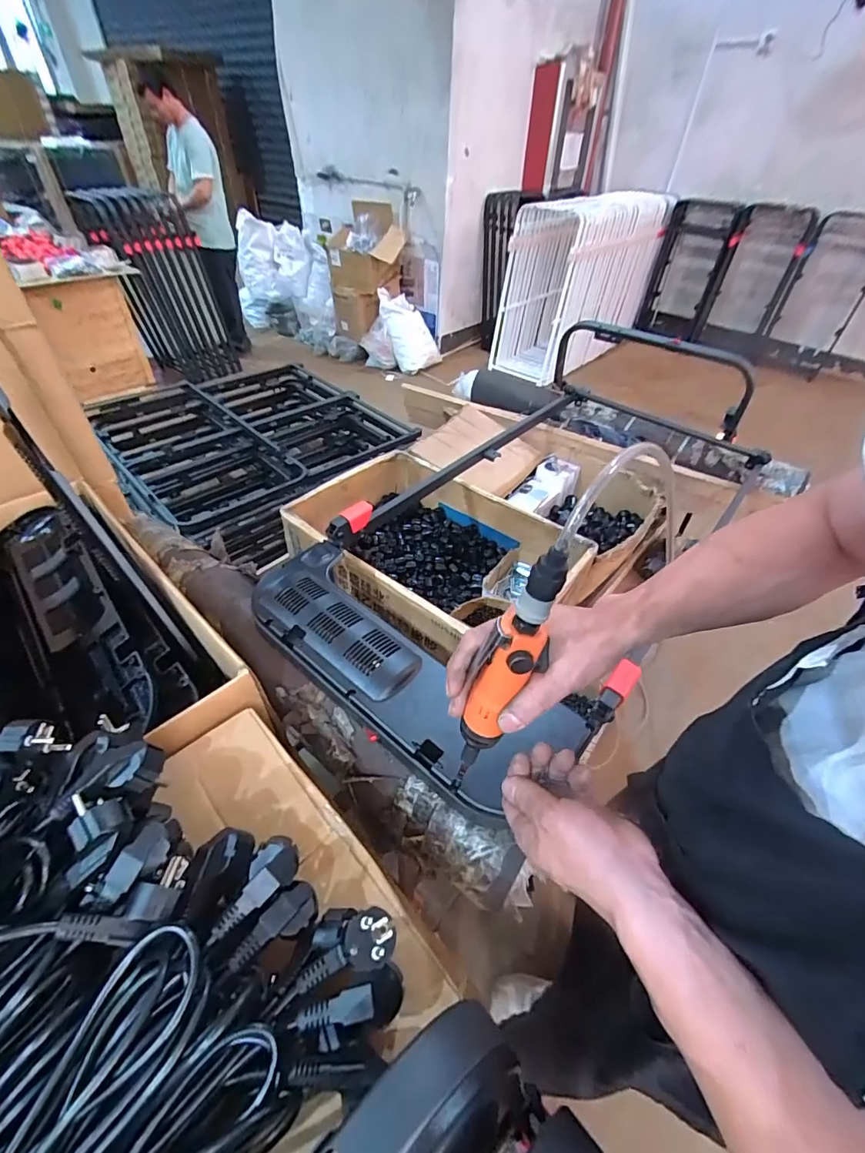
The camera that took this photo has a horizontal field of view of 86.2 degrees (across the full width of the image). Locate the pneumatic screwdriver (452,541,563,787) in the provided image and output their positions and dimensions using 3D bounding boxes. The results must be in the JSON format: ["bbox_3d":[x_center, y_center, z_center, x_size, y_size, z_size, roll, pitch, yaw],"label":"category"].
[{"bbox_3d":[0.057,0.085,0.375,0.035,0.254,0.035,-20,47,-42],"label":"pneumatic screwdriver"}]

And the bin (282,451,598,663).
[{"bbox_3d":[-0.008,-0.037,0.920,0.511,0.157,0.373,35,53,28],"label":"bin"}]

